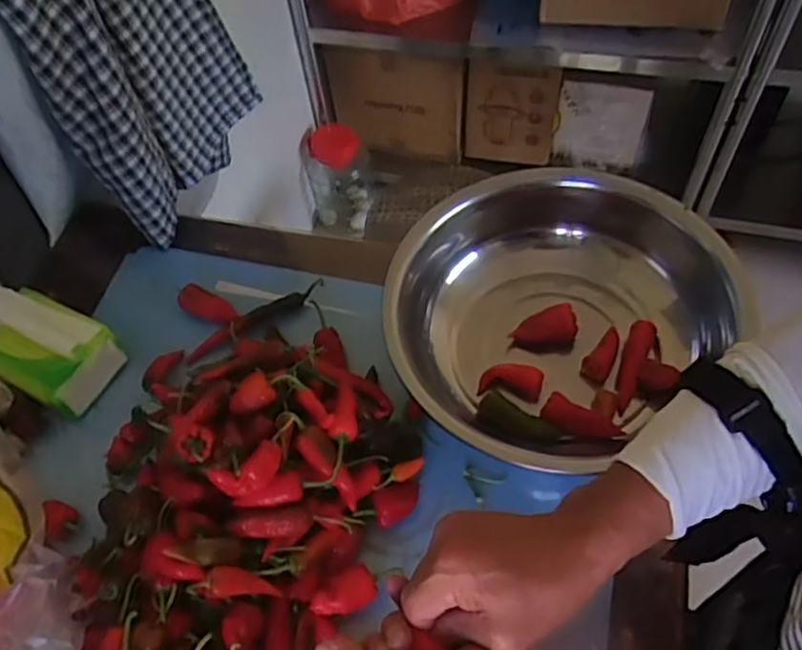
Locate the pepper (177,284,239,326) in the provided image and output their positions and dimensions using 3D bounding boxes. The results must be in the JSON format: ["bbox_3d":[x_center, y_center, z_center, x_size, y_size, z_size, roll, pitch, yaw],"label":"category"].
[{"bbox_3d":[-0.234,-0.024,0.805,0.069,0.023,0.031,27,59,-9],"label":"pepper"}]

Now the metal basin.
[{"bbox_3d":[0.144,-0.012,0.705,0.326,0.147,0.298,-2,56,3],"label":"metal basin"}]

